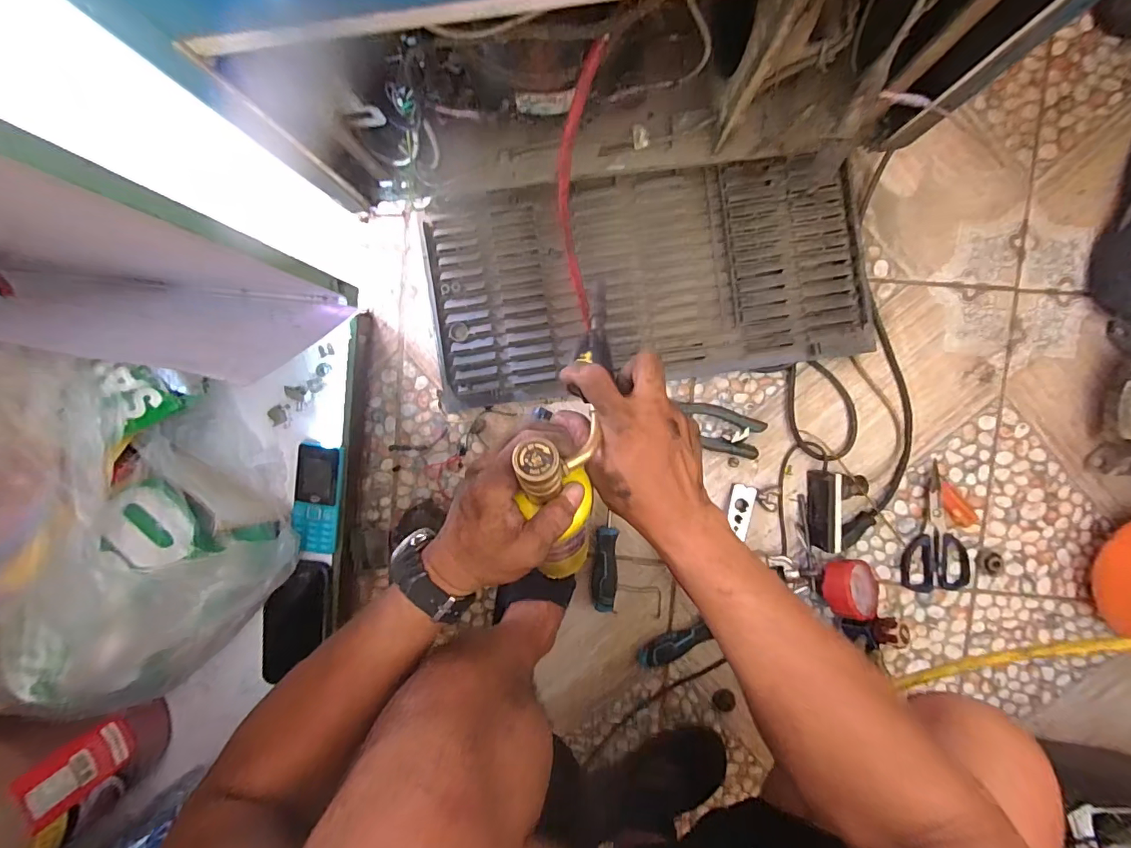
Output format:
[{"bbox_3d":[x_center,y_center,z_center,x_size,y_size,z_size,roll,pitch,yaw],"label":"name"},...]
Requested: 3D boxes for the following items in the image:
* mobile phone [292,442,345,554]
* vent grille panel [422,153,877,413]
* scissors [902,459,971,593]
[{"bbox_3d":[-0.284,0.085,0.542,0.051,0.018,0.120,7,95,2],"label":"mobile phone"},{"bbox_3d":[0.095,-0.183,0.614,0.539,0.031,0.265,-7,94,3],"label":"vent grille panel"},{"bbox_3d":[0.490,0.141,0.630,0.084,0.010,0.169,-6,94,3],"label":"scissors"}]

